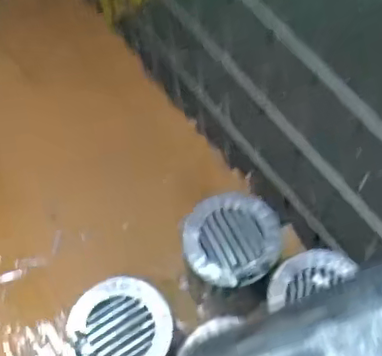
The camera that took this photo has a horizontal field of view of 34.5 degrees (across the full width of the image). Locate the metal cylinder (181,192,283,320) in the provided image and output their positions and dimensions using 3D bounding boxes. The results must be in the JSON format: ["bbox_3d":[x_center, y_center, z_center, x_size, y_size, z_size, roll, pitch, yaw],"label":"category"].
[{"bbox_3d":[0.037,0.081,0.591,0.086,0.106,0.093,-1,63,3],"label":"metal cylinder"}]

